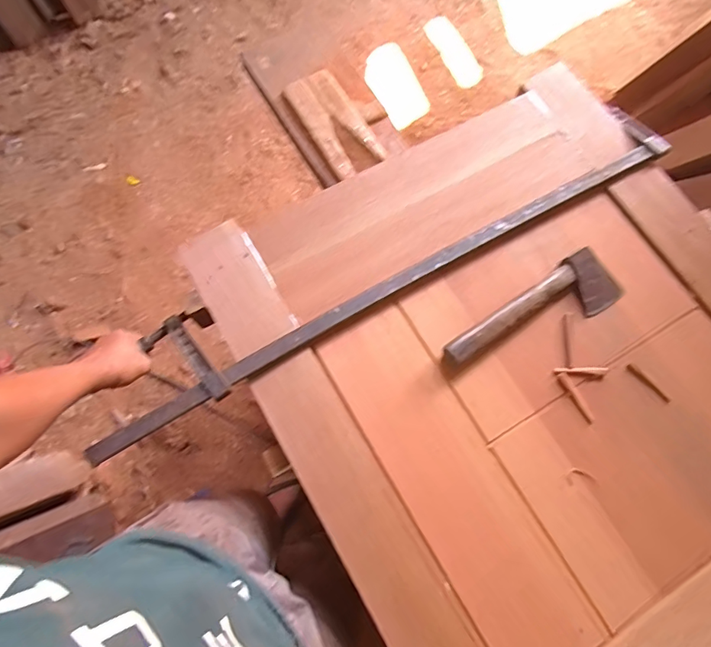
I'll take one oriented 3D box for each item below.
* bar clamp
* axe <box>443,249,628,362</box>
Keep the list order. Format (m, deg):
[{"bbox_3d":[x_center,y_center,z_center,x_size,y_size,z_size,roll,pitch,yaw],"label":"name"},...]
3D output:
[{"bbox_3d":[0.071,-0.117,0.769,1.072,0.049,0.149,-28,76,-10],"label":"bar clamp"},{"bbox_3d":[0.287,-0.015,0.750,0.321,0.034,0.102,-29,76,-10],"label":"axe"}]

